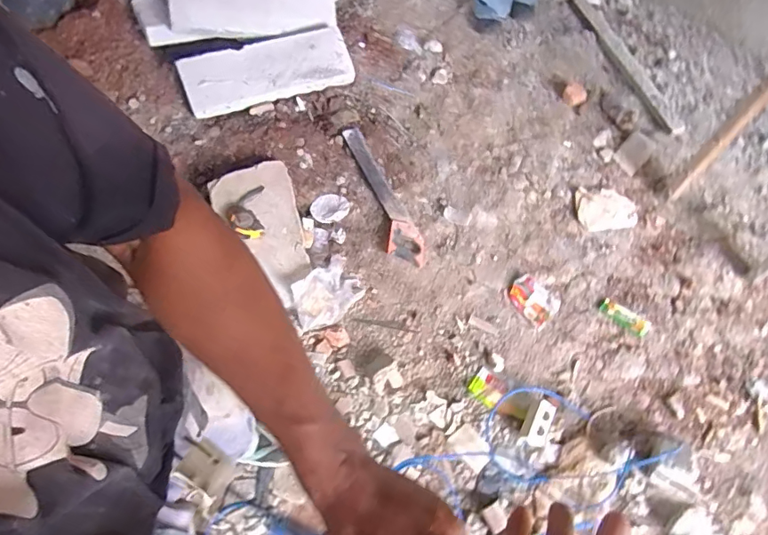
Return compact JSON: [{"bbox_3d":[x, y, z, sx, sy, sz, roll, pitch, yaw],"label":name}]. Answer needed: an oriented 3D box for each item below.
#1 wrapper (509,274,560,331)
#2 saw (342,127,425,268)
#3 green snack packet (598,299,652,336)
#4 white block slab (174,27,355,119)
[{"bbox_3d":[0.464,0.100,1.552,0.118,0.023,0.149,-39,69,-23],"label":"wrapper"},{"bbox_3d":[0.003,-0.242,1.651,0.118,0.022,0.523,-16,72,-15],"label":"saw"},{"bbox_3d":[0.735,0.153,1.526,0.149,0.011,0.063,35,63,16],"label":"green snack packet"},{"bbox_3d":[-0.408,-0.697,1.777,0.584,0.041,0.209,-21,103,-17],"label":"white block slab"}]

